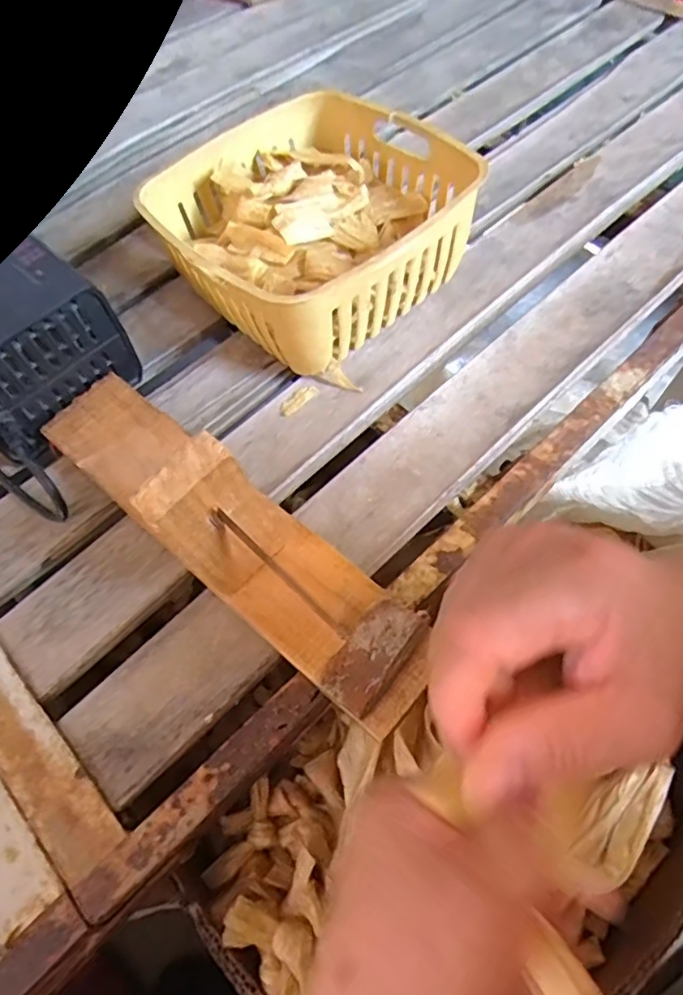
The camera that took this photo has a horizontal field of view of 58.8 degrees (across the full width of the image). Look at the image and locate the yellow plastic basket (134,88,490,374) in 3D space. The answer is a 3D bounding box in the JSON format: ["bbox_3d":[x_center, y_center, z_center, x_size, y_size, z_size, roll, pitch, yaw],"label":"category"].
[{"bbox_3d":[-0.023,-0.186,0.422,0.176,0.083,0.178,-35,68,-22],"label":"yellow plastic basket"}]

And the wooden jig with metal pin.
[{"bbox_3d":[-0.073,-0.002,0.309,0.260,0.127,0.061,39,64,17],"label":"wooden jig with metal pin"}]

